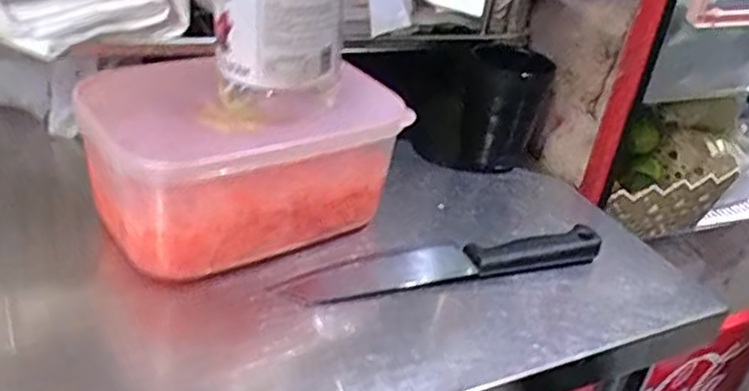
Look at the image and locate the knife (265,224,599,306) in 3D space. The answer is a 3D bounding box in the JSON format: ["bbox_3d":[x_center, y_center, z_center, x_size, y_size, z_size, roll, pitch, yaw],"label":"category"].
[{"bbox_3d":[0.056,0.049,0.539,0.258,0.014,0.044,-6,31,-20],"label":"knife"}]

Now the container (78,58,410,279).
[{"bbox_3d":[-0.099,-0.031,0.539,0.221,0.125,0.148,-14,37,-33],"label":"container"}]

